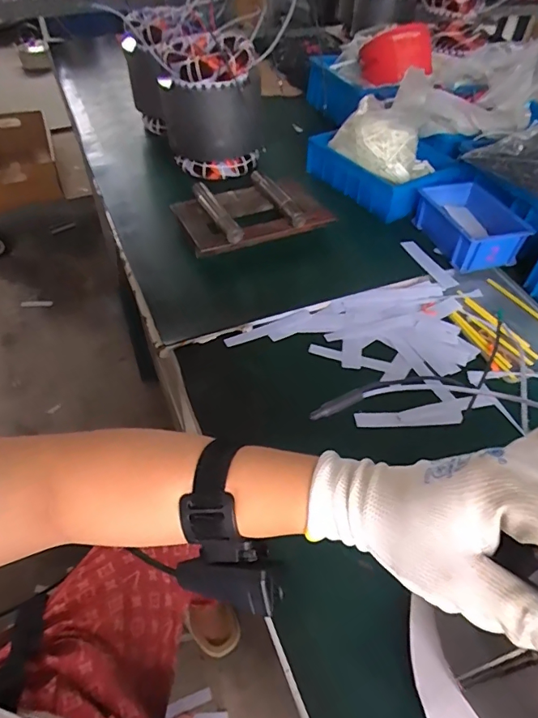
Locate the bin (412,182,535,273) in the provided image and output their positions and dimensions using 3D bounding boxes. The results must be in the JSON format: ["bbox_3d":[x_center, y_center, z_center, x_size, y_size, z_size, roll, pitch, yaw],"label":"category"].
[{"bbox_3d":[0.279,-0.187,0.636,0.100,0.049,0.145,-8,50,-10],"label":"bin"}]

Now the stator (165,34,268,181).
[{"bbox_3d":[-0.093,-0.414,0.757,0.150,0.172,0.133,-6,49,-8],"label":"stator"}]

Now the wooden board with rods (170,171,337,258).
[{"bbox_3d":[-0.024,-0.210,0.638,0.192,0.031,0.128,-16,51,-16],"label":"wooden board with rods"}]

